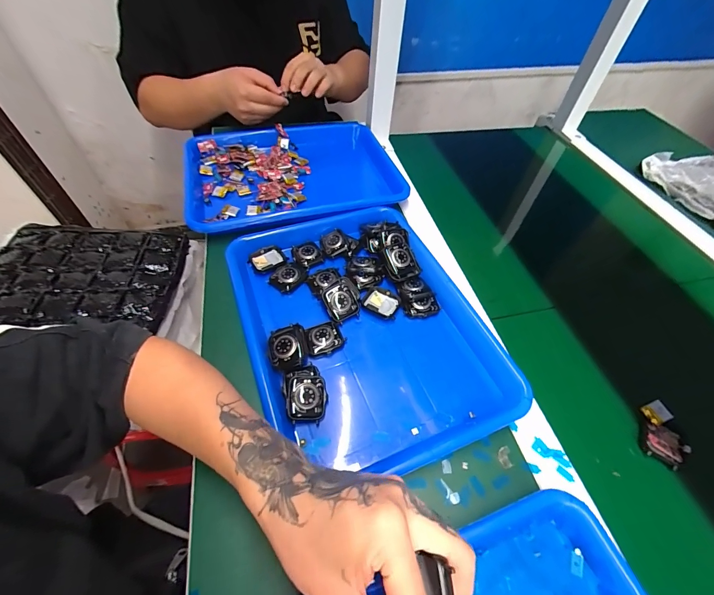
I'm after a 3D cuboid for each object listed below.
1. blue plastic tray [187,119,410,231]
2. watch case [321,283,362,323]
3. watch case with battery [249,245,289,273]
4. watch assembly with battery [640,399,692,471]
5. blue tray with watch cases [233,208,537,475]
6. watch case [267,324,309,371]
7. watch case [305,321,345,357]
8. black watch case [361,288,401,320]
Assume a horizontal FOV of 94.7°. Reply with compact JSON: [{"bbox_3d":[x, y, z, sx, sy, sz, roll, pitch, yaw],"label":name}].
[{"bbox_3d":[-0.109,-0.211,0.564,0.353,0.039,0.264,-10,53,-11],"label":"blue plastic tray"},{"bbox_3d":[-0.019,0.004,0.393,0.039,0.017,0.044,-29,88,-7],"label":"watch case"},{"bbox_3d":[-0.119,-0.052,0.449,0.049,0.012,0.038,-30,58,-24],"label":"watch case with battery"},{"bbox_3d":[0.307,0.137,0.330,0.040,0.017,0.059,17,53,11],"label":"watch assembly with battery"},{"bbox_3d":[0.003,0.023,0.380,0.248,0.045,0.325,-17,54,-15],"label":"blue tray with watch cases"},{"bbox_3d":[-0.074,0.053,0.353,0.040,0.018,0.050,-11,53,-11],"label":"watch case"},{"bbox_3d":[-0.037,0.046,0.371,0.040,0.011,0.036,-12,53,-12],"label":"watch case"},{"bbox_3d":[0.031,0.007,0.411,0.046,0.011,0.036,25,54,16],"label":"black watch case"}]

